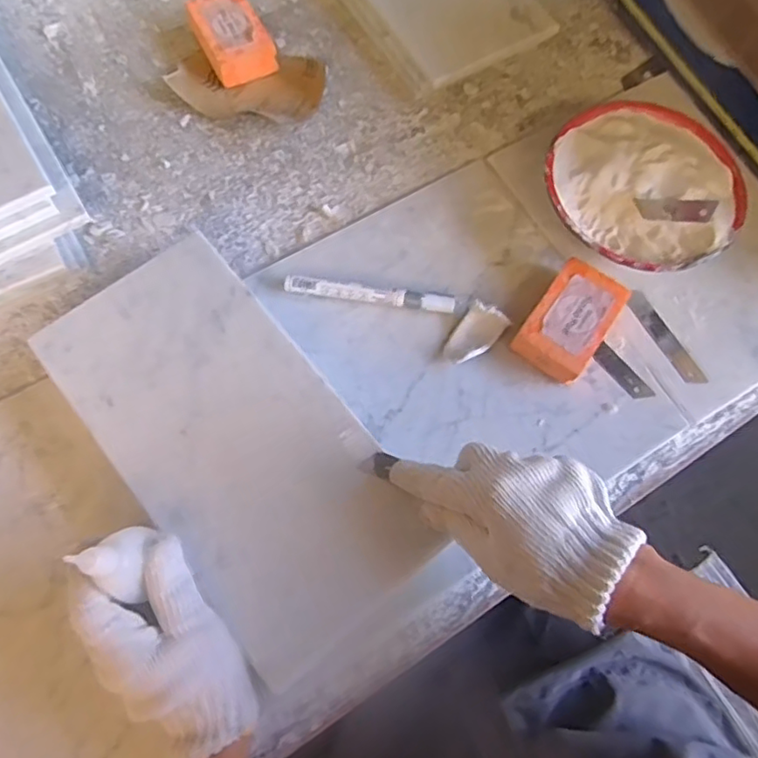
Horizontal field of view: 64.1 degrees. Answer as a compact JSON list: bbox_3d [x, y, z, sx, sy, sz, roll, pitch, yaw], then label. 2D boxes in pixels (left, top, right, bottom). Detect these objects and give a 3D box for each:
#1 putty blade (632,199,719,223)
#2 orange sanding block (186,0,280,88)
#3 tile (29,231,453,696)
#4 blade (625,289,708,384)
[{"bbox_3d":[0.239,-0.135,0.485,0.011,0.073,0.020,-35,117,-13],"label":"putty blade"},{"bbox_3d":[-0.147,-0.340,0.604,0.063,0.033,0.101,-26,72,-10],"label":"orange sanding block"},{"bbox_3d":[-0.103,0.039,0.423,0.146,0.014,0.298,-37,77,-13],"label":"tile"},{"bbox_3d":[0.250,-0.037,0.529,0.020,0.004,0.096,-27,72,-10],"label":"blade"}]

